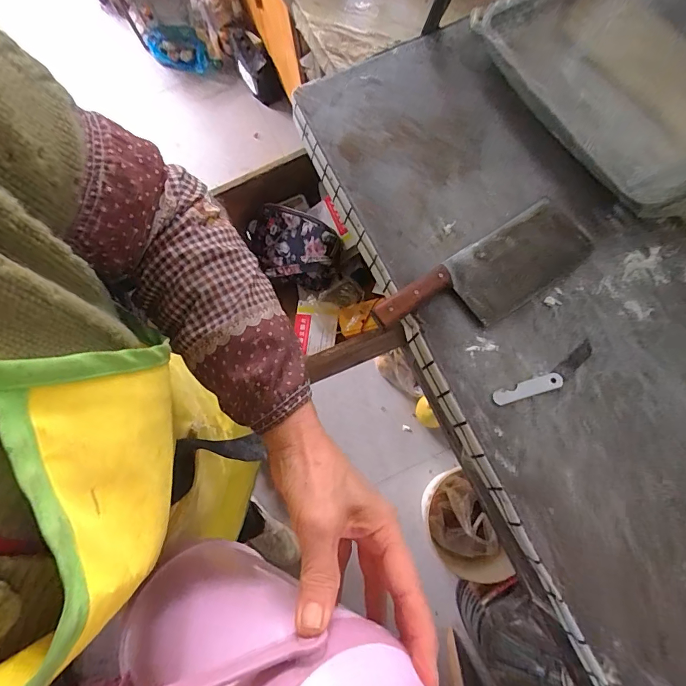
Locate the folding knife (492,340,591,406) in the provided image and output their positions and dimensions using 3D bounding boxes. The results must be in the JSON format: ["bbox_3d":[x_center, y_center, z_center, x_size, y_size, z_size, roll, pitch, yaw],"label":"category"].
[{"bbox_3d":[0.250,0.042,0.492,0.145,0.006,0.029,-27,75,-5],"label":"folding knife"}]

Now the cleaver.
[{"bbox_3d":[0.188,-0.085,0.519,0.298,0.027,0.102,-33,76,-7],"label":"cleaver"}]

